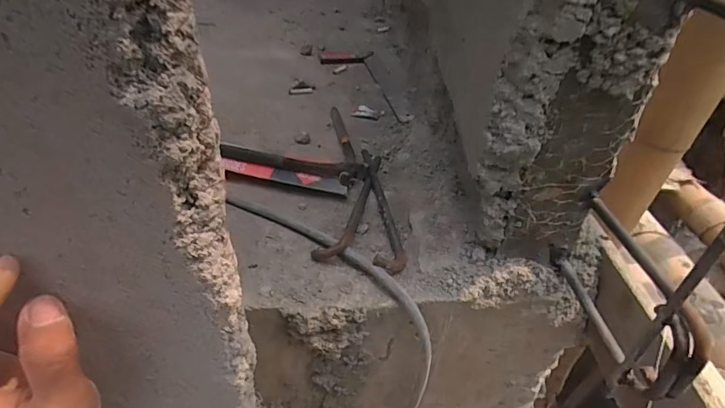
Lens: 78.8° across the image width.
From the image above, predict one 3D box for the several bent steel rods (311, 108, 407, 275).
[{"bbox_3d":[0.000,-0.038,0.585,0.099,0.028,0.342,4,39,-1],"label":"several bent steel rods"}]

